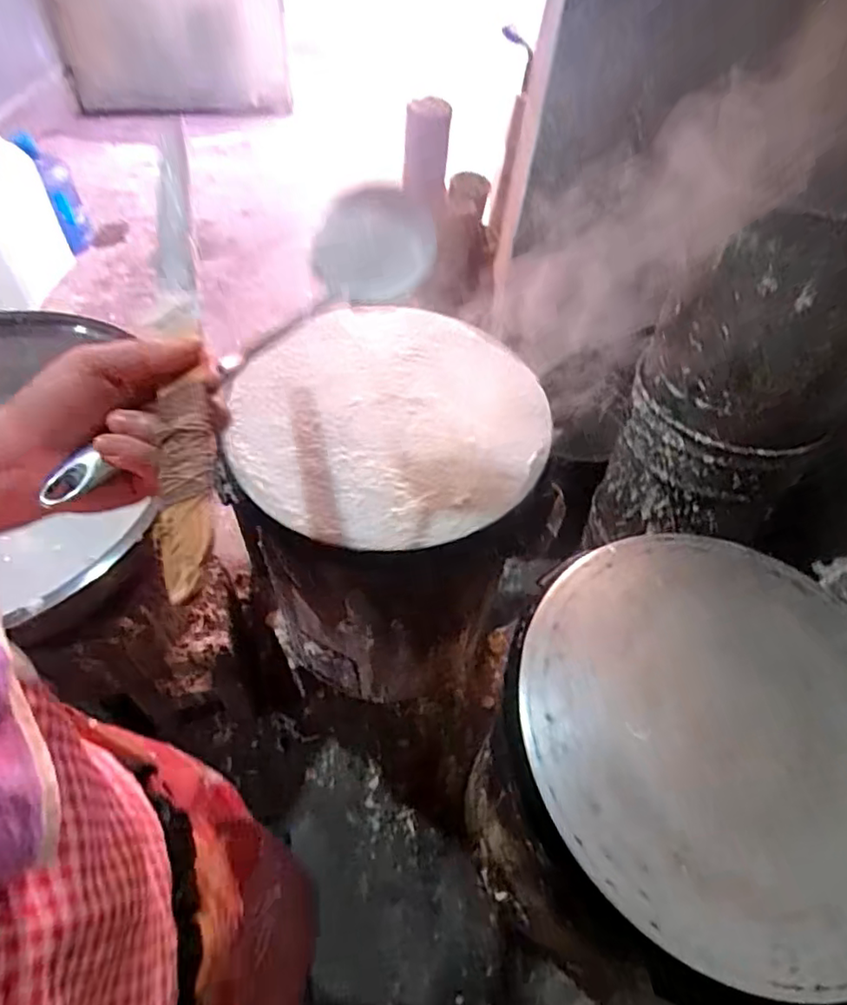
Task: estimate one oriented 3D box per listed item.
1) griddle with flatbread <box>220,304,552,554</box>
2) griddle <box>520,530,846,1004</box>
[{"bbox_3d":[-0.037,-0.098,0.705,0.362,0.033,0.334,-7,56,-10],"label":"griddle with flatbread"},{"bbox_3d":[0.273,0.189,0.533,0.367,0.038,0.360,3,54,-4],"label":"griddle"}]

